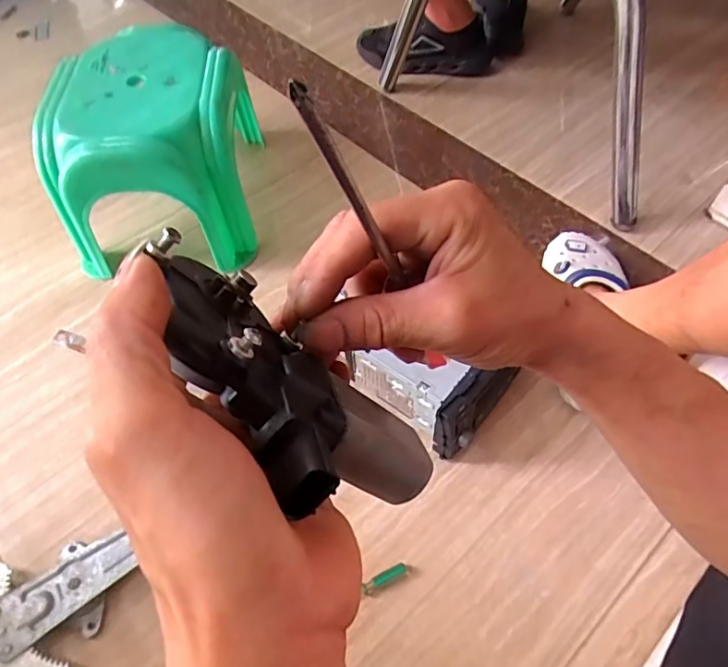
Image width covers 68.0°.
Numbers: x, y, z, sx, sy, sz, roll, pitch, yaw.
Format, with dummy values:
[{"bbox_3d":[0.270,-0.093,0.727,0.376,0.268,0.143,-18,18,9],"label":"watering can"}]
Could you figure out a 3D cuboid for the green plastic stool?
[{"bbox_3d":[-0.314,-0.275,0.824,0.272,0.220,0.307,-1,56,1],"label":"green plastic stool"}]

